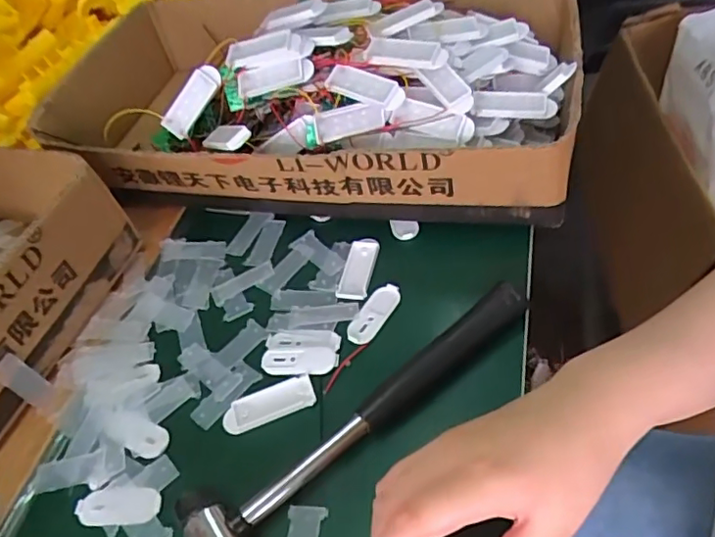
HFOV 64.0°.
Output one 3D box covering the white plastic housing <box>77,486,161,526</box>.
[{"bbox_3d":[-0.136,0.135,0.326,0.049,0.006,0.020,-8,48,8],"label":"white plastic housing"}]

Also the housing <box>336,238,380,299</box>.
[{"bbox_3d":[0.001,0.000,0.408,0.021,0.008,0.053,2,50,16],"label":"housing"}]

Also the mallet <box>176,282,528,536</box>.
[{"bbox_3d":[0.002,0.077,0.326,0.230,0.026,0.055,-40,52,-21],"label":"mallet"}]

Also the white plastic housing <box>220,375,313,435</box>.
[{"bbox_3d":[-0.055,0.083,0.354,0.057,0.007,0.022,-21,48,-4],"label":"white plastic housing"}]

